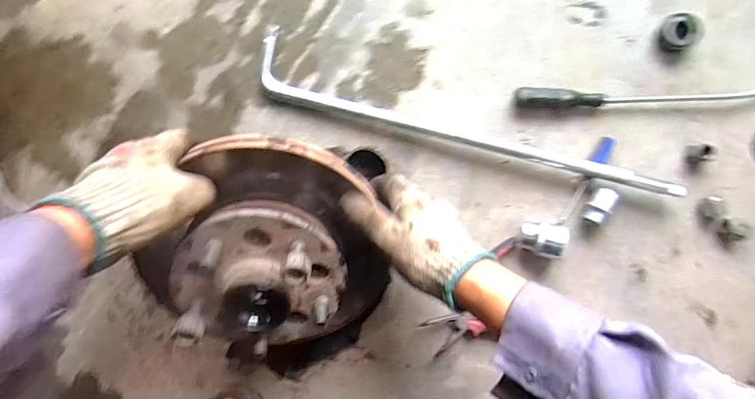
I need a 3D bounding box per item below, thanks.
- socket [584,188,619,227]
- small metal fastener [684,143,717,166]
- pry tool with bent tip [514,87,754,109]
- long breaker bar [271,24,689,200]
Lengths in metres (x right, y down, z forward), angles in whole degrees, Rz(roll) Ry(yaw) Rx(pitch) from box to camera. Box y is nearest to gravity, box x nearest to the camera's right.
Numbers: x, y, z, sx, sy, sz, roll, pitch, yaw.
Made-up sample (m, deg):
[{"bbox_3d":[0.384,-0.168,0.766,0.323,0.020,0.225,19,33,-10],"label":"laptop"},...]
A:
[{"bbox_3d":[0.250,0.008,0.472,0.019,0.026,0.043,27,90,3],"label":"socket"},{"bbox_3d":[0.364,-0.052,0.473,0.020,0.022,0.024,-13,88,2],"label":"small metal fastener"},{"bbox_3d":[0.309,-0.119,0.481,0.294,0.021,0.026,0,88,3],"label":"pry tool with bent tip"},{"bbox_3d":[0.097,-0.095,0.489,0.501,0.032,0.068,17,89,3],"label":"long breaker bar"}]

